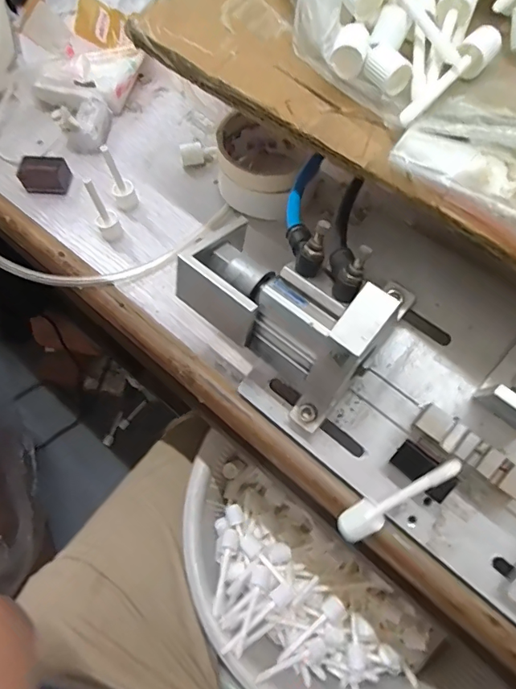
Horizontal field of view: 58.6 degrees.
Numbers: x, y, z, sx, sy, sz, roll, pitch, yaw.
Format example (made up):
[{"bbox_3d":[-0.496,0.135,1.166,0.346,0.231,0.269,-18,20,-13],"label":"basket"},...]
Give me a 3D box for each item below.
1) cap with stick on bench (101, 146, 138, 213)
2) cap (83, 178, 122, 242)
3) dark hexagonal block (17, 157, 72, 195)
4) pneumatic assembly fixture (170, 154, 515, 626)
[{"bbox_3d":[-0.117,-0.139,0.387,0.015,0.061,0.015,-1,67,2],"label":"cap with stick on bench"},{"bbox_3d":[-0.126,-0.108,0.374,0.017,0.060,0.016,-1,67,2],"label":"cap"},{"bbox_3d":[-0.194,-0.154,0.421,0.042,0.024,0.024,-1,67,2],"label":"dark hexagonal block"},{"bbox_3d":[0.122,0.043,0.270,0.370,0.112,0.139,38,73,17],"label":"pneumatic assembly fixture"}]

